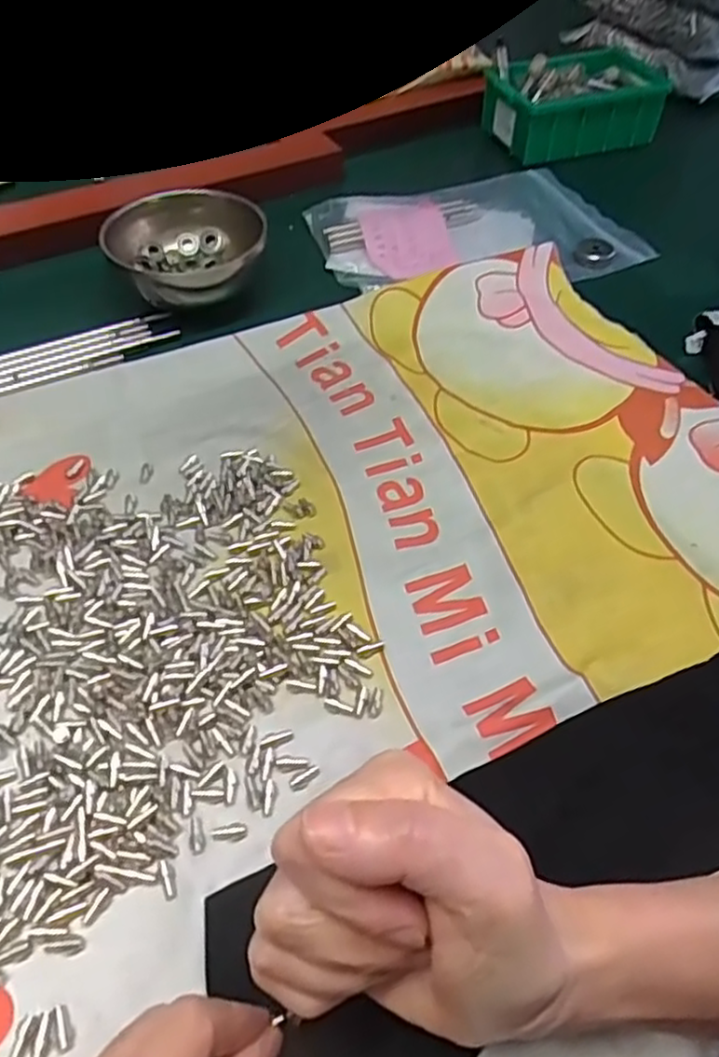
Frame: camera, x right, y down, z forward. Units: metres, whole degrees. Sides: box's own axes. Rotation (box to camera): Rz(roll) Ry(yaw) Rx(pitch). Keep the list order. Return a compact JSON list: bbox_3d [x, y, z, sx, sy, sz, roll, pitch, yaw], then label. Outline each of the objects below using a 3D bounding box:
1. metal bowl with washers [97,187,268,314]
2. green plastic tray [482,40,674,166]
[{"bbox_3d":[-0.115,-0.192,0.491,0.103,0.046,0.095,18,54,11],"label":"metal bowl with washers"},{"bbox_3d":[0.192,-0.384,0.645,0.147,0.055,0.099,-10,54,-10],"label":"green plastic tray"}]

